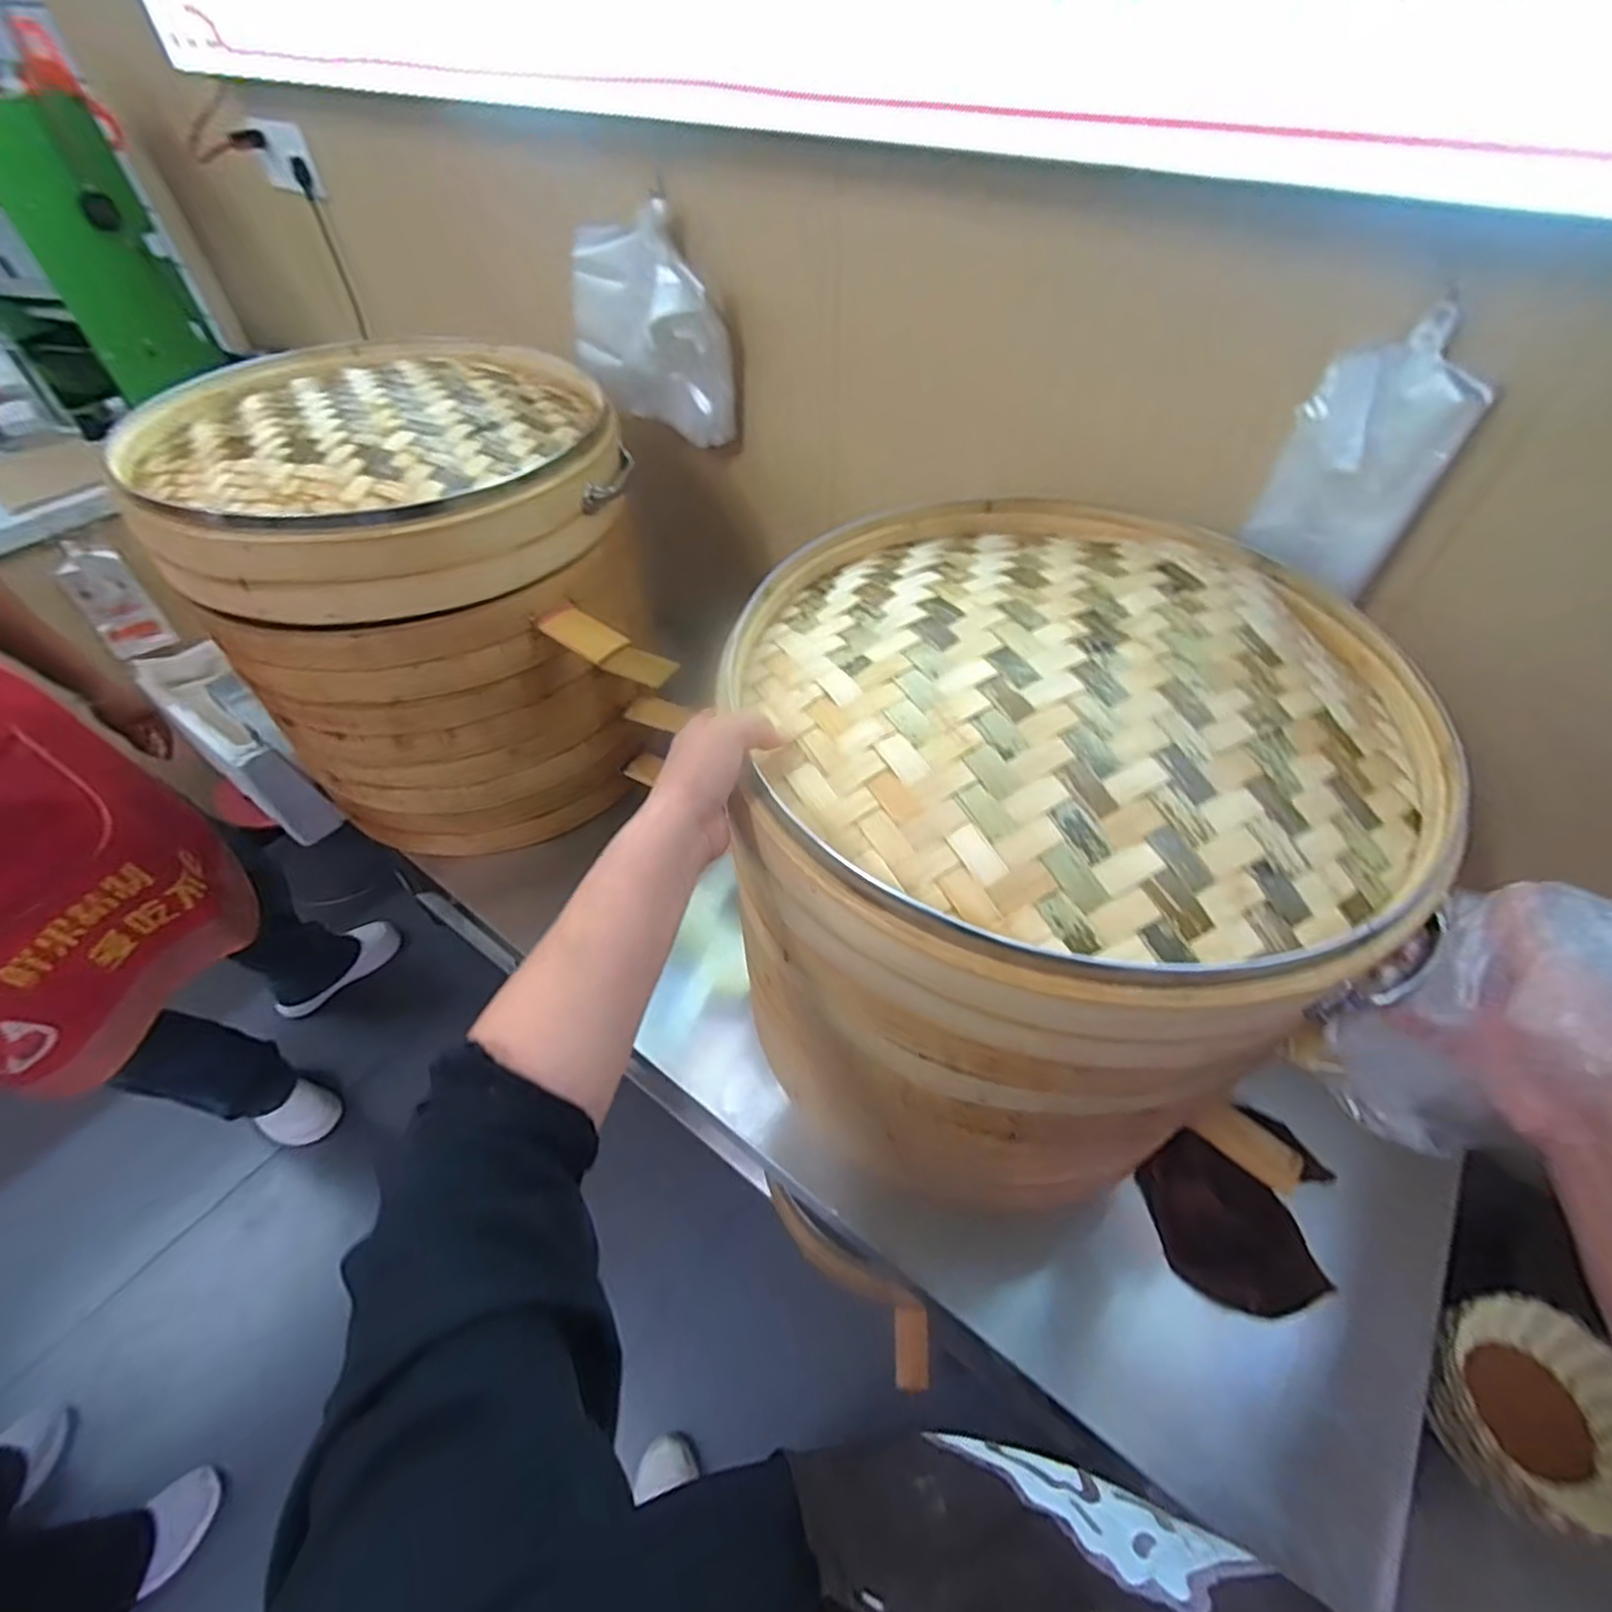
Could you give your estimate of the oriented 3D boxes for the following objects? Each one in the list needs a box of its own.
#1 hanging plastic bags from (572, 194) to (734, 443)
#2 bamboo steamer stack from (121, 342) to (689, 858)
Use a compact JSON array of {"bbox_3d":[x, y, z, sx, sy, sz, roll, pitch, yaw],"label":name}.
[{"bbox_3d":[-0.191,-0.564,0.884,0.202,0.212,0.084,30,56,23],"label":"hanging plastic bags"},{"bbox_3d":[-0.473,-0.272,0.949,0.489,0.451,0.574,-21,52,-16],"label":"bamboo steamer stack"}]

